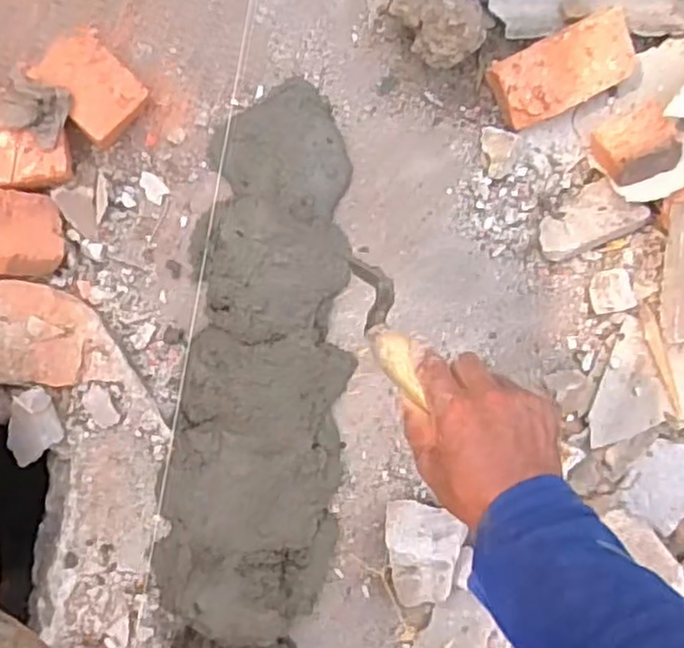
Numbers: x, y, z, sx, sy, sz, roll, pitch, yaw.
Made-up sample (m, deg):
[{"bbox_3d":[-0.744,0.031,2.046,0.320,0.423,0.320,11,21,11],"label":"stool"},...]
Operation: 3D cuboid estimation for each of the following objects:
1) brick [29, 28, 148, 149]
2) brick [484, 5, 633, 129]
[{"bbox_3d":[-0.277,-0.258,0.803,0.085,0.048,0.118,-44,96,-9],"label":"brick"},{"bbox_3d":[0.260,-0.302,0.873,0.168,0.053,0.084,-25,108,0],"label":"brick"}]

